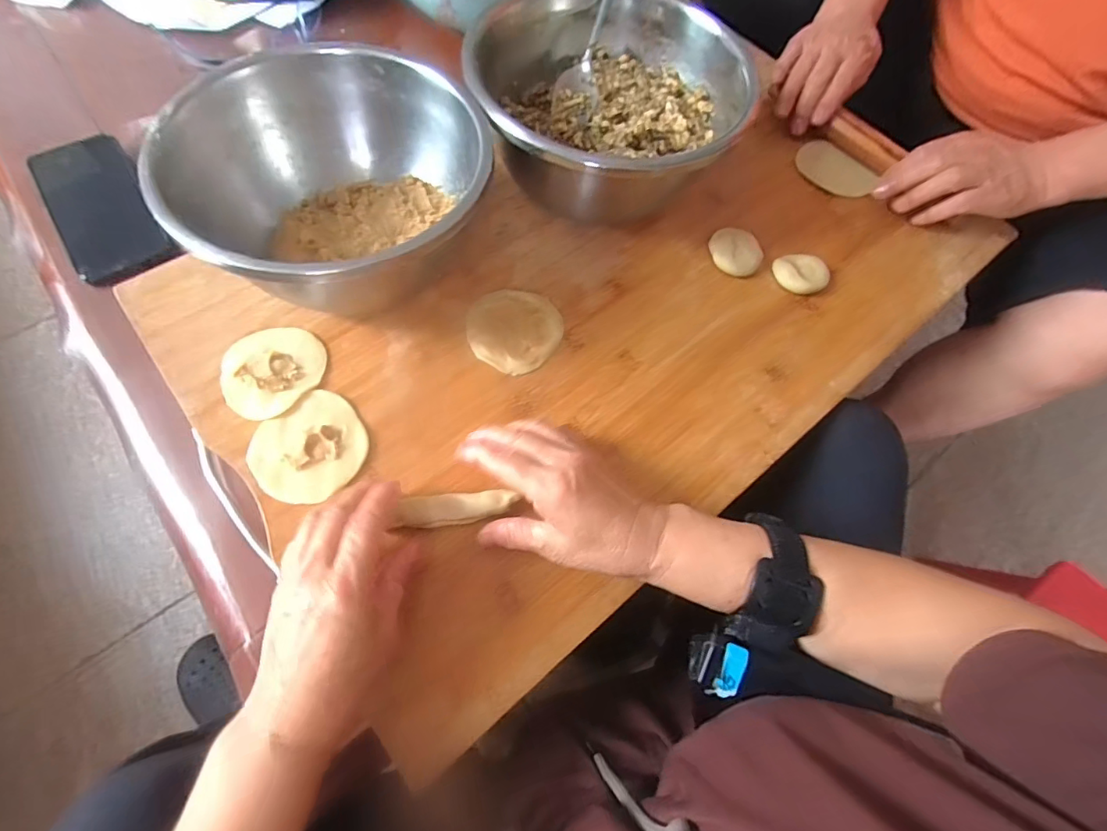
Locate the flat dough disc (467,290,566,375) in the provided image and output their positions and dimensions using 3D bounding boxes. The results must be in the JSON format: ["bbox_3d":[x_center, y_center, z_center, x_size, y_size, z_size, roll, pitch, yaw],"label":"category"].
[{"bbox_3d":[-0.034,-0.073,0.415,0.075,0.009,0.077,2,66,-5],"label":"flat dough disc"}]

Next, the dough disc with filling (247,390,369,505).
[{"bbox_3d":[-0.178,0.024,0.360,0.077,0.011,0.076,2,66,-5],"label":"dough disc with filling"}]

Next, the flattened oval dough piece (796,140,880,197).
[{"bbox_3d":[0.302,-0.264,0.528,0.052,0.008,0.083,-43,79,-8],"label":"flattened oval dough piece"}]

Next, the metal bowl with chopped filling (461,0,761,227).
[{"bbox_3d":[0.052,-0.288,0.463,0.215,0.106,0.233,2,66,-5],"label":"metal bowl with chopped filling"}]

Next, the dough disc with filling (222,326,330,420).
[{"bbox_3d":[-0.218,-0.037,0.381,0.069,0.006,0.076,40,68,12],"label":"dough disc with filling"}]

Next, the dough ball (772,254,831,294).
[{"bbox_3d":[0.232,-0.135,0.459,0.049,0.011,0.047,2,66,-5],"label":"dough ball"}]

